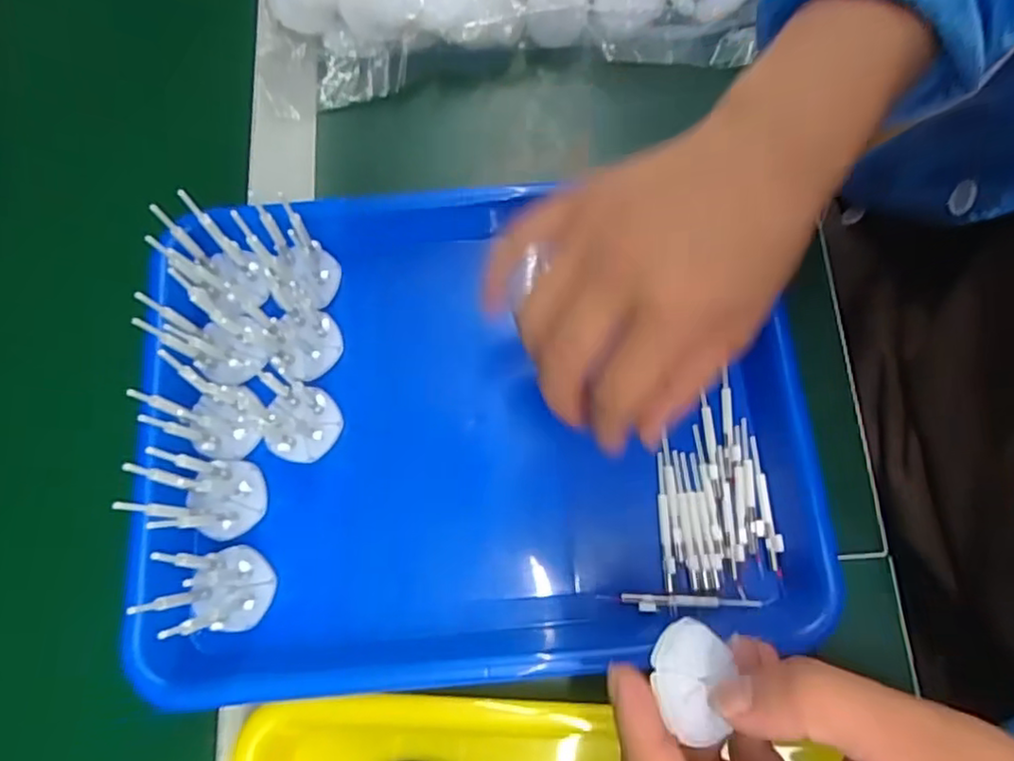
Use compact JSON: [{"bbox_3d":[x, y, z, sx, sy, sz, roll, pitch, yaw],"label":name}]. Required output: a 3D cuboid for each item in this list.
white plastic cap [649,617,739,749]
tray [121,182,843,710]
[{"bbox_3d":[0.062,0.100,0.214,0.027,0.011,0.036,13,72,2],"label":"white plastic cap"},{"bbox_3d":[-0.008,0.021,0.335,0.322,0.049,0.242,-4,75,-1],"label":"tray"}]

